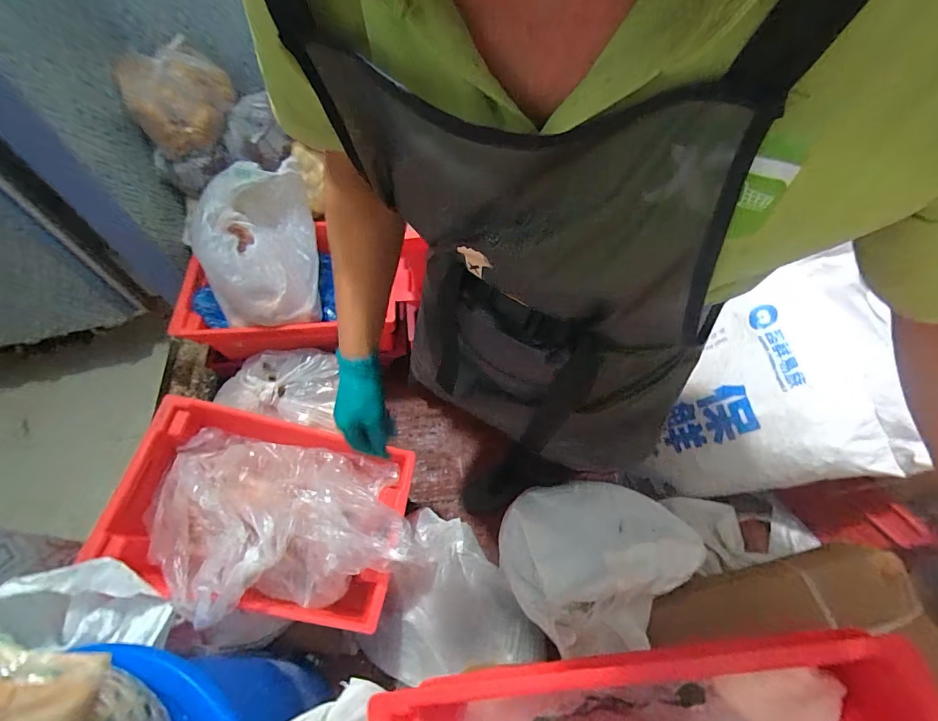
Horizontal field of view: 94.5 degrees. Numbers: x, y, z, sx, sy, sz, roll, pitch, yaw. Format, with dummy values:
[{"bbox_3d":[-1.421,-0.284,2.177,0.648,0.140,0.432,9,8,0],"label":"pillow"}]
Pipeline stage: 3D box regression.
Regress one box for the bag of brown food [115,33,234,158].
[{"bbox_3d":[-0.759,-0.694,1.159,0.254,0.203,0.137,-37,65,-16],"label":"bag of brown food"}]

